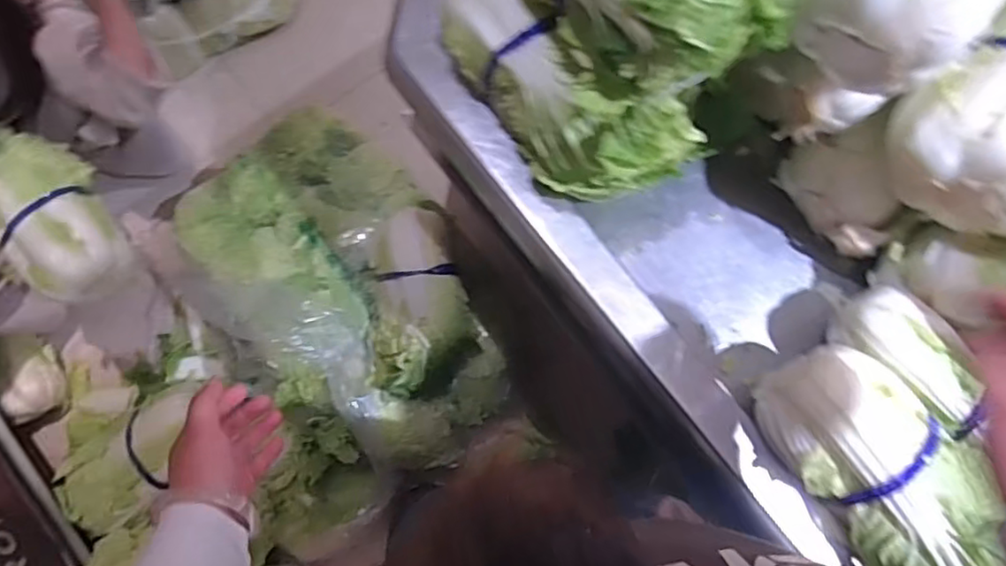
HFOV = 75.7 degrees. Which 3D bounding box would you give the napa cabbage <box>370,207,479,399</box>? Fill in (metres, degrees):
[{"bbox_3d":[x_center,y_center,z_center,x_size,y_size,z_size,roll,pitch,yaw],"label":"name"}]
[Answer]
[{"bbox_3d":[-0.143,0.037,1.114,0.179,0.146,0.290,-3,77,-2],"label":"napa cabbage"}]

